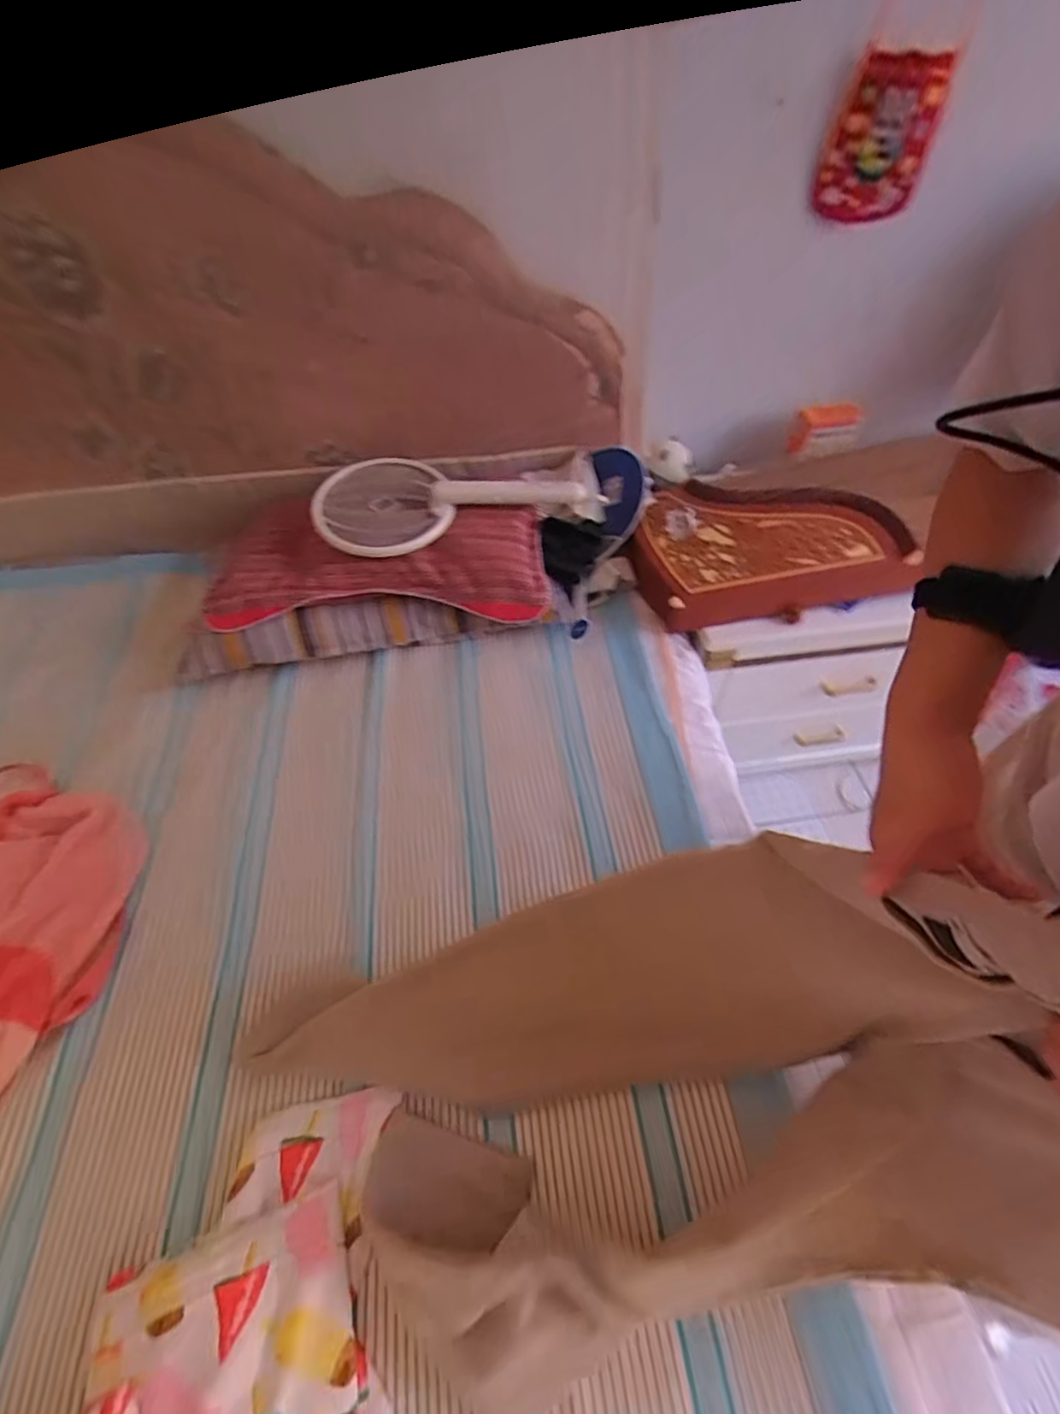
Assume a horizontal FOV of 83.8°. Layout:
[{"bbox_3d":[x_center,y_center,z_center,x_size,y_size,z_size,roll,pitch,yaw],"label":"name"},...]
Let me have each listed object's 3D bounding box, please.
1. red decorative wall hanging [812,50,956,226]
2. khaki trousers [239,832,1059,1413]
[{"bbox_3d":[0.483,-0.784,0.819,0.134,0.166,0.033,6,54,6],"label":"red decorative wall hanging"},{"bbox_3d":[0.095,0.359,0.520,0.720,0.199,0.334,-14,51,13],"label":"khaki trousers"}]

